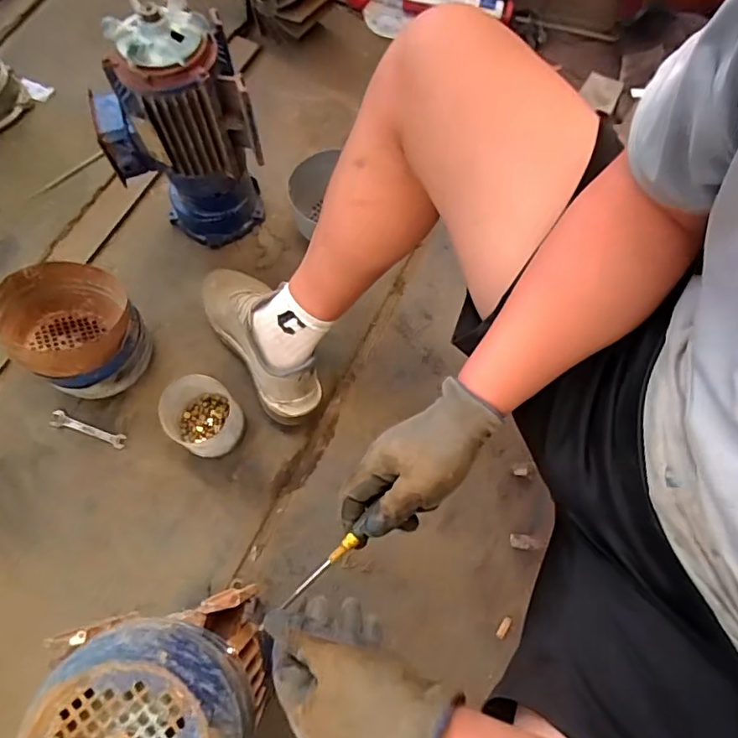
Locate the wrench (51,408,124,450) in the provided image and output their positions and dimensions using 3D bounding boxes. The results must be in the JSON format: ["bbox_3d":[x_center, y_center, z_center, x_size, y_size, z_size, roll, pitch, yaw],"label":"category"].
[{"bbox_3d":[-0.467,0.101,0.881,0.134,0.007,0.027,17,68,6],"label":"wrench"}]

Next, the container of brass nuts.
[{"bbox_3d":[-0.258,0.081,0.836,0.101,0.106,0.107,1,70,-2],"label":"container of brass nuts"}]

